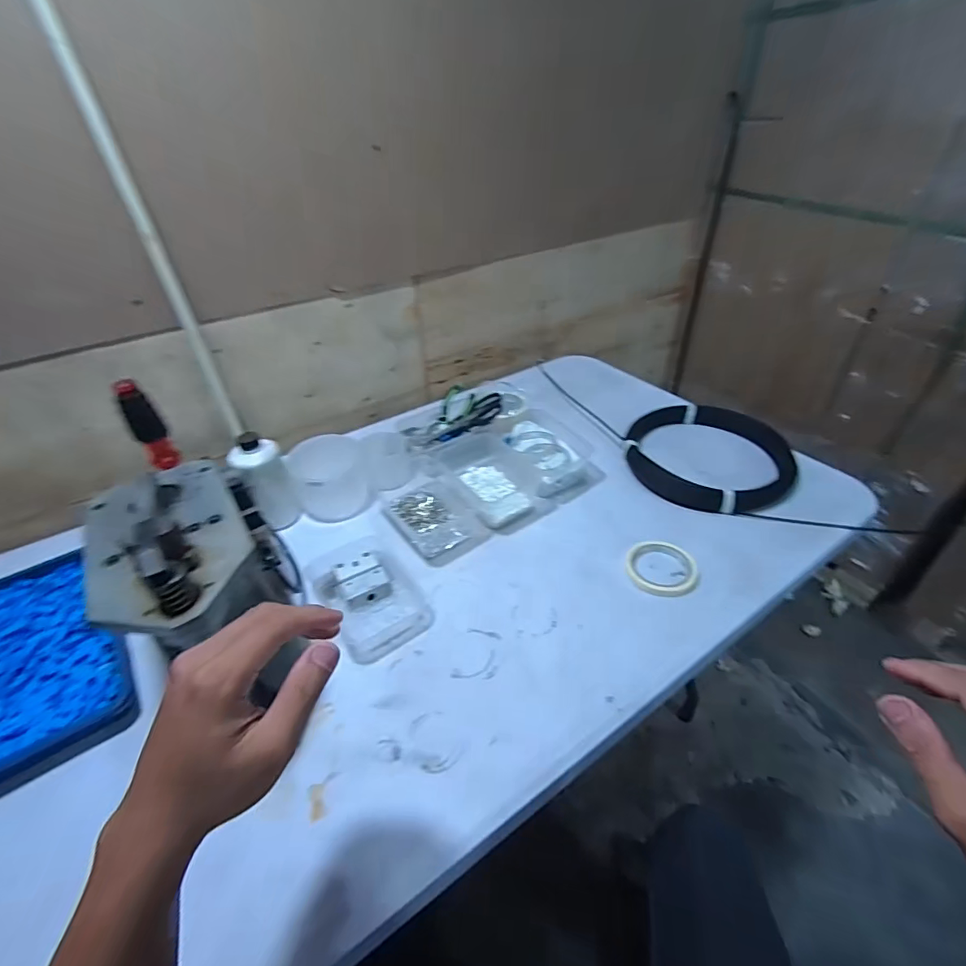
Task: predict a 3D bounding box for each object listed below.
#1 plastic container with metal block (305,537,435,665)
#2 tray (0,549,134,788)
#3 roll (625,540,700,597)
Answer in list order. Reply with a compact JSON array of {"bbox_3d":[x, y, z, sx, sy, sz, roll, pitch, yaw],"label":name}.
[{"bbox_3d":[-0.162,0.150,0.655,0.124,0.032,0.184,-27,44,-28],"label":"plastic container with metal block"},{"bbox_3d":[-0.589,0.224,0.582,0.227,0.042,0.313,-26,44,-27],"label":"tray"},{"bbox_3d":[0.256,0.121,0.671,0.095,0.010,0.094,-1,38,1],"label":"roll"}]

